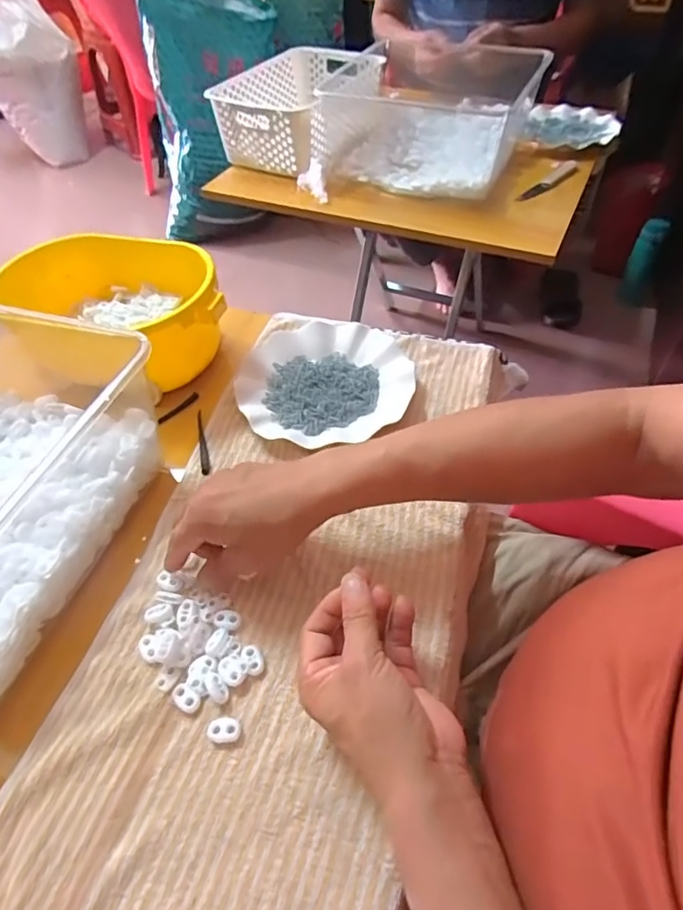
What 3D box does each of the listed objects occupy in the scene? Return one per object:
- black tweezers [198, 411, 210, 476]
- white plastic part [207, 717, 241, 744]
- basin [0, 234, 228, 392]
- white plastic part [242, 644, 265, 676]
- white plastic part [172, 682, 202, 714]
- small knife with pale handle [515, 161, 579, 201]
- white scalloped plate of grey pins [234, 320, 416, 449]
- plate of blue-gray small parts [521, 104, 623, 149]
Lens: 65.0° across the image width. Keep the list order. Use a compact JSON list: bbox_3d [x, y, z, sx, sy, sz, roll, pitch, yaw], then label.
[{"bbox_3d":[-0.140,-0.013,0.536,0.008,0.005,0.084,-13,51,-8],"label":"black tweezers"},{"bbox_3d":[-0.080,0.187,0.364,0.022,0.004,0.016,2,51,4],"label":"white plastic part"},{"bbox_3d":[-0.245,-0.163,0.597,0.251,0.094,0.149,12,52,12],"label":"basin"},{"bbox_3d":[-0.066,0.151,0.396,0.014,0.004,0.024,-27,54,-18],"label":"white plastic part"},{"bbox_3d":[-0.111,0.172,0.380,0.023,0.004,0.014,28,57,23],"label":"white plastic part"},{"bbox_3d":[0.350,-0.459,0.897,0.026,0.009,0.179,33,59,26],"label":"small knife with pale handle"},{"bbox_3d":[-0.017,-0.078,0.576,0.180,0.025,0.180,-1,51,2],"label":"white scalloped plate of grey pins"},{"bbox_3d":[0.435,-0.629,1.016,0.164,0.015,0.185,12,52,12],"label":"plate of blue-gray small parts"}]

